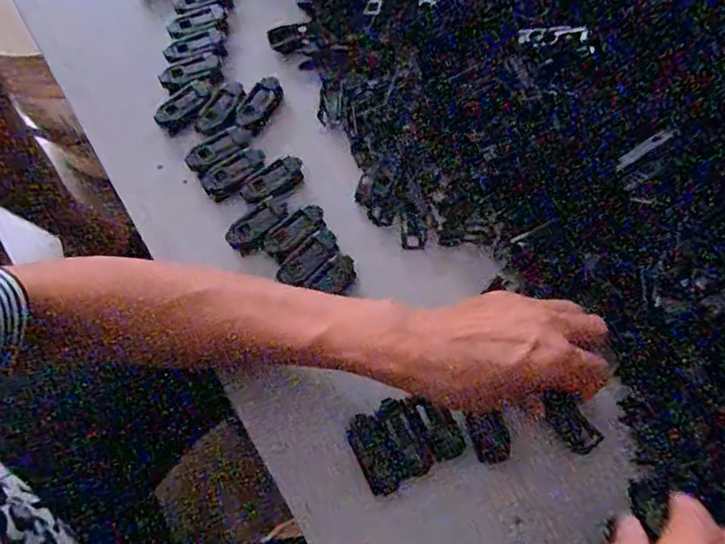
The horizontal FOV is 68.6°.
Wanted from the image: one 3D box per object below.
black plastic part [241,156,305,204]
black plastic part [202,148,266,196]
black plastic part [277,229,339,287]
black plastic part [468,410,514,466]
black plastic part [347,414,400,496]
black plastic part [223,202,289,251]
[{"bbox_3d":[-0.067,-0.068,0.394,0.049,0.004,0.023,-27,75,-8],"label":"black plastic part"},{"bbox_3d":[-0.097,-0.076,0.399,0.050,0.006,0.021,-33,76,-10],"label":"black plastic part"},{"bbox_3d":[-0.037,-0.010,0.378,0.048,0.004,0.021,-43,78,-12],"label":"black plastic part"},{"bbox_3d":[0.083,0.107,0.343,0.023,0.006,0.032,-19,74,-6],"label":"black plastic part"},{"bbox_3d":[0.006,0.119,0.346,0.020,0.006,0.052,-22,87,-7],"label":"black plastic part"},{"bbox_3d":[-0.077,-0.036,0.389,0.049,0.004,0.020,-33,76,-10],"label":"black plastic part"}]

